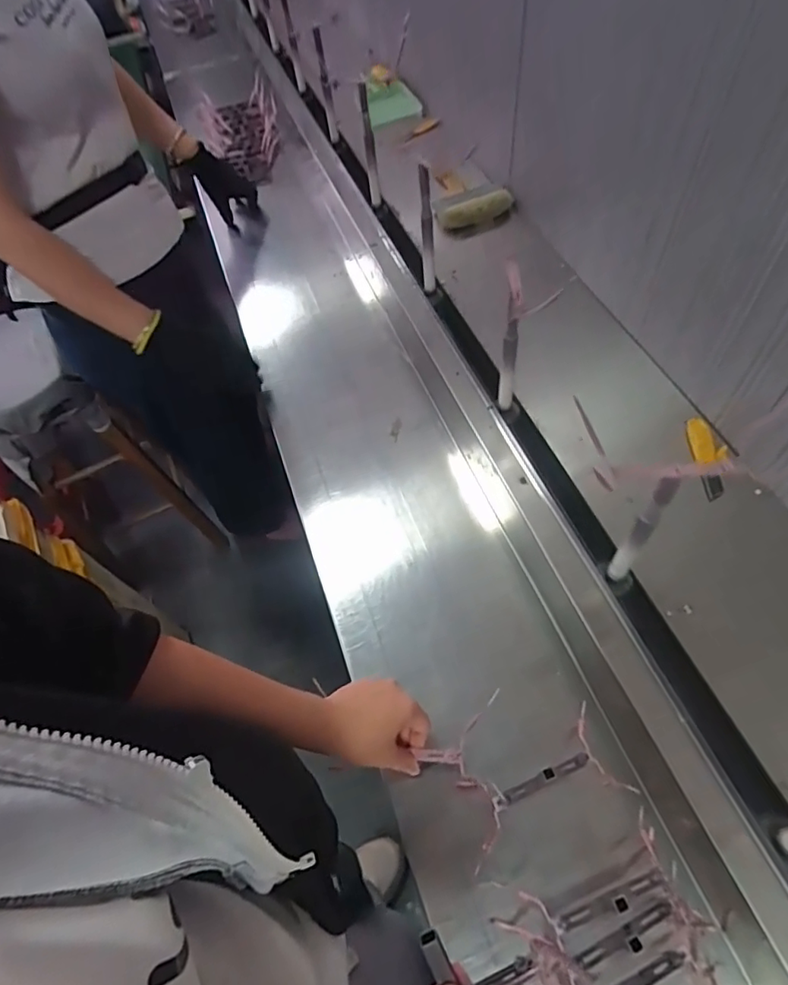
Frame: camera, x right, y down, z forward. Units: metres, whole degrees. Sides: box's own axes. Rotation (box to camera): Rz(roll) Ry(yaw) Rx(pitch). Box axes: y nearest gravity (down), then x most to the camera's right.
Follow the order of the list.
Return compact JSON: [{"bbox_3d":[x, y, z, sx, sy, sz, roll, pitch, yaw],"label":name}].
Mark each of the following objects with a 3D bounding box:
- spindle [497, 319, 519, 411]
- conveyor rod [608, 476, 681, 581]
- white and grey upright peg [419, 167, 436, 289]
[{"bbox_3d":[0.136,-0.150,0.656,0.019,0.137,0.014,12,59,12],"label":"spindle"},{"bbox_3d":[0.222,0.035,0.498,0.017,0.182,0.018,31,64,22],"label":"conveyor rod"},{"bbox_3d":[0.047,-0.355,0.774,0.018,0.195,0.019,-2,57,3],"label":"white and grey upright peg"}]

